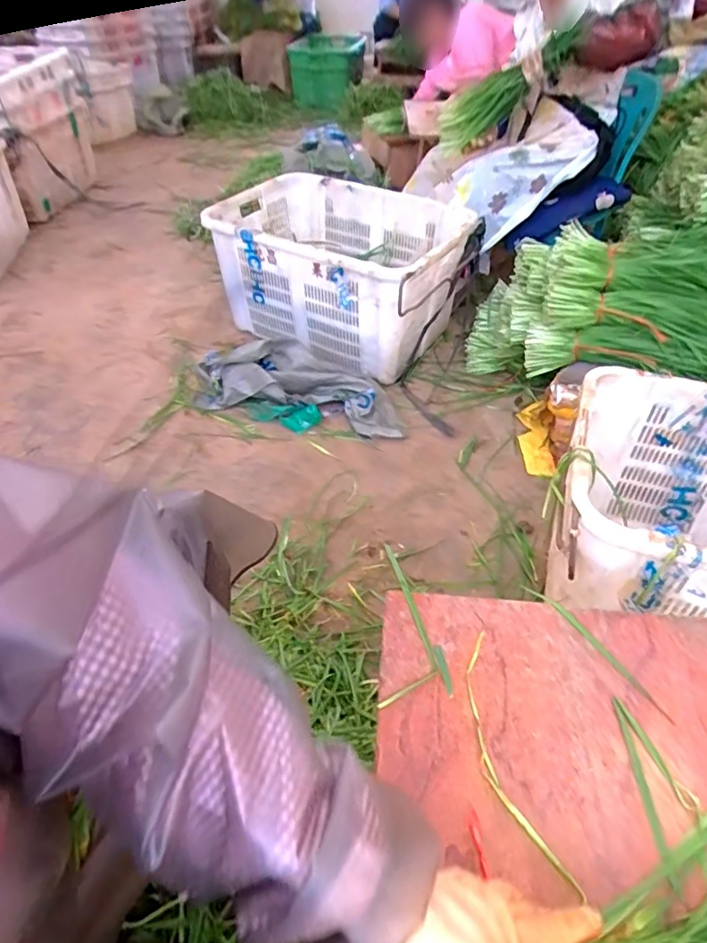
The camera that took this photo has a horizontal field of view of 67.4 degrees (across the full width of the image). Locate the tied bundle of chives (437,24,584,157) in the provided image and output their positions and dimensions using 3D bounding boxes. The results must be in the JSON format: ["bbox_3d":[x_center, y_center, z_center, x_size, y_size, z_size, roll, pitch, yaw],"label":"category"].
[{"bbox_3d":[0.403,-1.010,1.412,0.139,0.125,0.413,-35,18,-28],"label":"tied bundle of chives"}]

